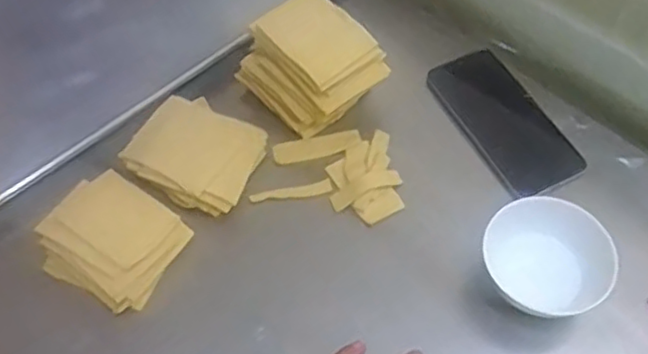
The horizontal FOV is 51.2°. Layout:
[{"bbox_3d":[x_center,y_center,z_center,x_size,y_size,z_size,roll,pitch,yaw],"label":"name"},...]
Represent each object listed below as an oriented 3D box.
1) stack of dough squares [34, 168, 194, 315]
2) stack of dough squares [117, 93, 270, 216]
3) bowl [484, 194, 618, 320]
[{"bbox_3d":[-0.180,0.054,0.568,0.107,0.047,0.089,29,64,18],"label":"stack of dough squares"},{"bbox_3d":[-0.118,-0.023,0.614,0.113,0.037,0.100,24,62,15],"label":"stack of dough squares"},{"bbox_3d":[0.180,0.069,0.548,0.094,0.052,0.095,-1,59,1],"label":"bowl"}]

